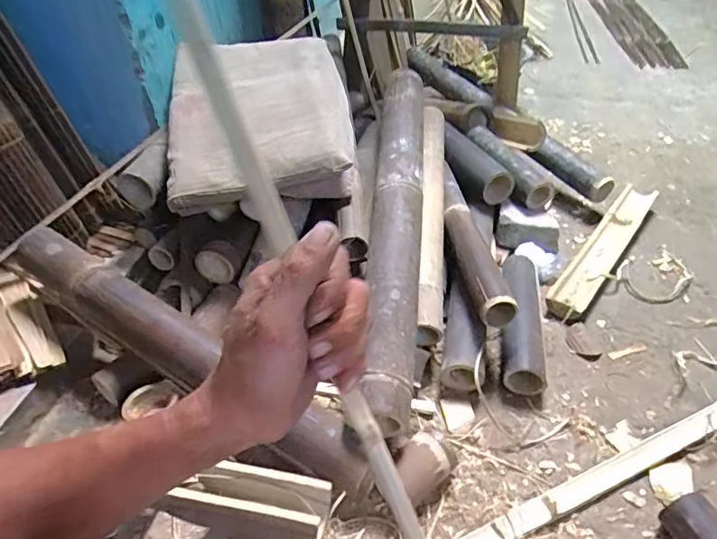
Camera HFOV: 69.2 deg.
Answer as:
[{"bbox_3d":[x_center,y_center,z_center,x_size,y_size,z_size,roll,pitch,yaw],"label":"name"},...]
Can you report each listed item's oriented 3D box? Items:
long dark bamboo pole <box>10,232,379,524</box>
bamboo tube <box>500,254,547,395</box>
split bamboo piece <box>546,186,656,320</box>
[{"bbox_3d":[-0.253,0.115,0.745,0.639,0.078,0.080,31,51,13],"label":"long dark bamboo pole"},{"bbox_3d":[0.276,0.070,0.872,0.069,0.072,0.295,6,42,11],"label":"bamboo tube"},{"bbox_3d":[0.479,-0.041,1.016,0.069,0.029,0.442,27,49,30],"label":"split bamboo piece"}]

